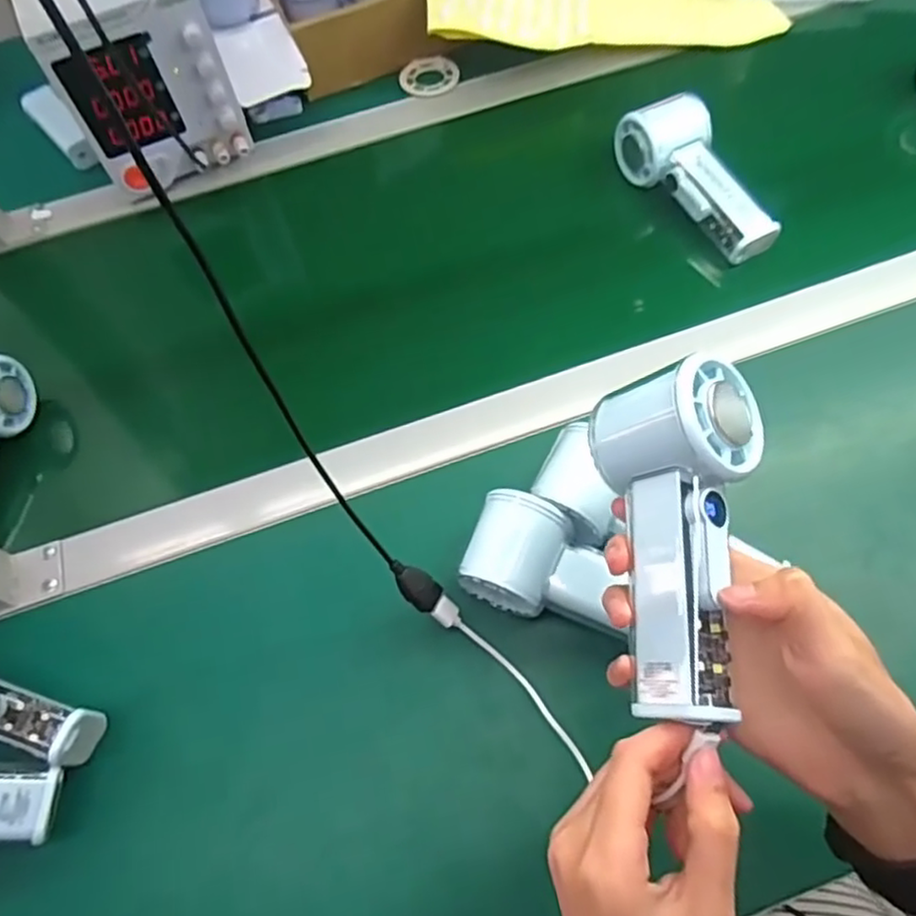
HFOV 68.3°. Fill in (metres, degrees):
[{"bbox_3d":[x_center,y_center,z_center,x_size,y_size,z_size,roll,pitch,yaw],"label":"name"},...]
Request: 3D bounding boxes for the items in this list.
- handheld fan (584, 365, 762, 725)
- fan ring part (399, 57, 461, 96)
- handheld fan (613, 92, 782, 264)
[{"bbox_3d":[0.093,0.037,0.296,0.057,0.058,0.160,14,74,-33],"label":"handheld fan"},{"bbox_3d":[-0.027,-0.369,0.654,0.055,0.010,0.044,-17,63,-4],"label":"fan ring part"},{"bbox_3d":[0.194,-0.219,0.544,0.056,0.054,0.152,-28,64,-9],"label":"handheld fan"}]

